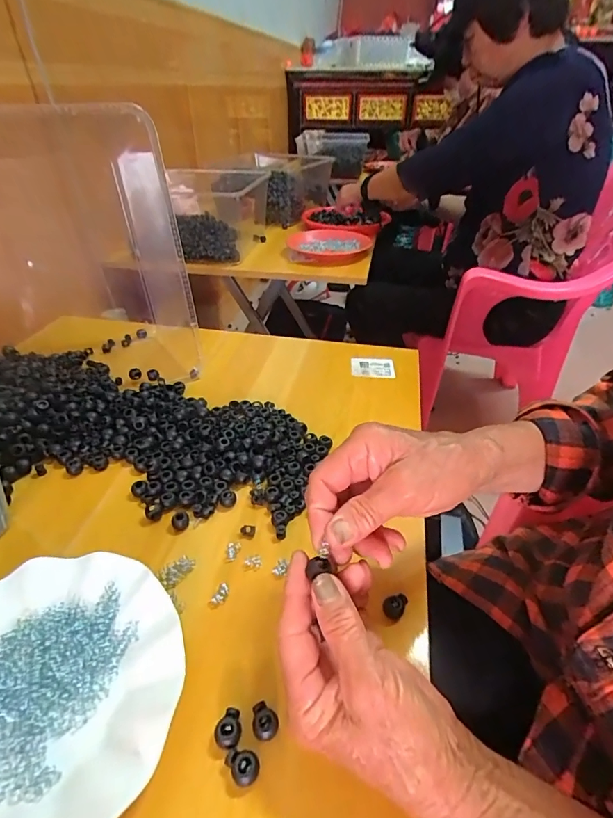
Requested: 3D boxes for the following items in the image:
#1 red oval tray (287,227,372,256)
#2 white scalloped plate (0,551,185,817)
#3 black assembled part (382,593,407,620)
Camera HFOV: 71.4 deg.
[{"bbox_3d":[0.057,-0.393,1.013,0.195,0.027,0.179,-2,37,-4],"label":"red oval tray"},{"bbox_3d":[-0.169,0.178,0.260,0.175,0.026,0.178,1,37,0],"label":"white scalloped plate"},{"bbox_3d":[0.066,0.147,0.320,0.015,0.010,0.017,22,42,26],"label":"black assembled part"}]

